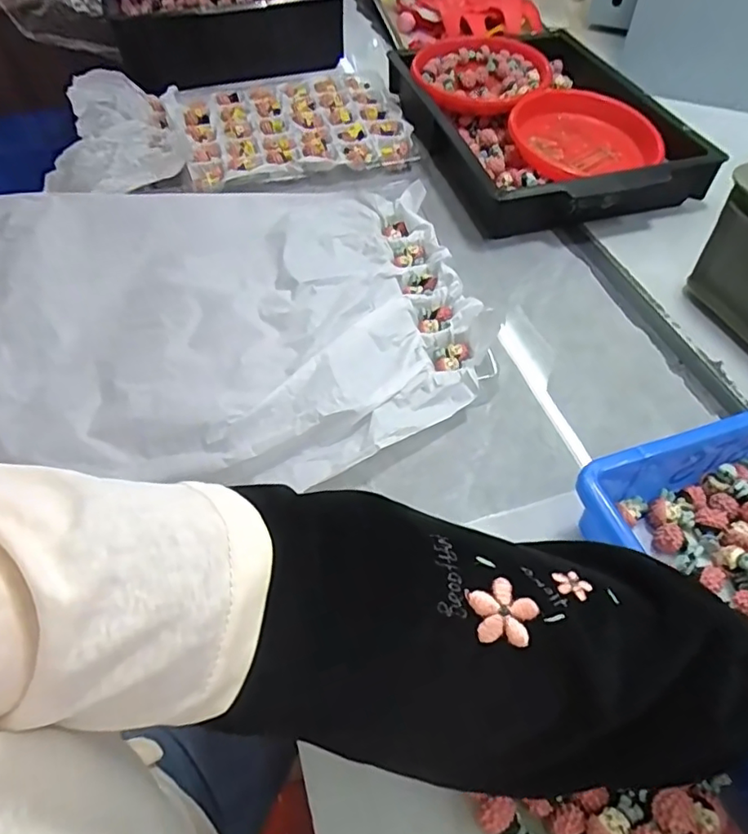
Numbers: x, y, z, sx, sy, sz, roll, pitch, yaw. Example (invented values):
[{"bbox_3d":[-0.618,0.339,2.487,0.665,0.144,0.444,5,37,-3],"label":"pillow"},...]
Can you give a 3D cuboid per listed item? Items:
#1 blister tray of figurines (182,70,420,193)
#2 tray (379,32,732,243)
[{"bbox_3d":[-0.099,-0.381,0.727,0.276,0.025,0.229,-12,53,-9],"label":"blister tray of figurines"},{"bbox_3d":[0.200,-0.383,0.712,0.279,0.062,0.411,-10,53,-7],"label":"tray"}]

